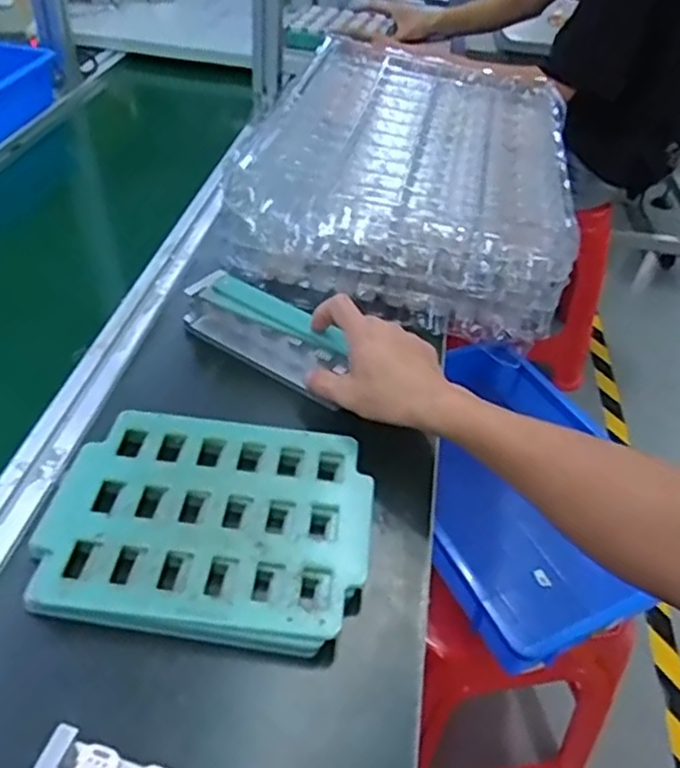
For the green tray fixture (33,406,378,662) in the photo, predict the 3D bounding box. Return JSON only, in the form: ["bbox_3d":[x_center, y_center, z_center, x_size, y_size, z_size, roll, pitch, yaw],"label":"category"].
[{"bbox_3d":[-0.095,0.102,0.509,0.226,0.025,0.181,6,41,0],"label":"green tray fixture"}]

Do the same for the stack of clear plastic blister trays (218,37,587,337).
[{"bbox_3d":[0.097,-0.274,0.879,0.352,0.122,0.513,11,41,6],"label":"stack of clear plastic blister trays"}]

